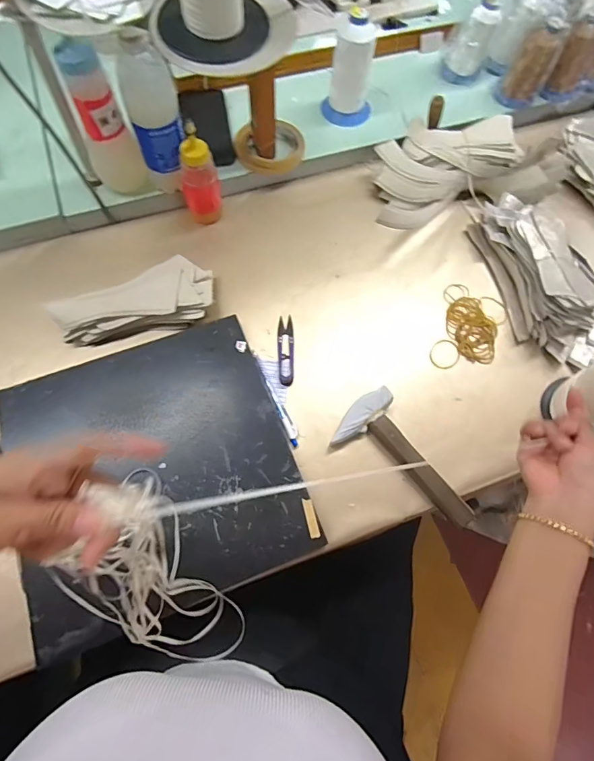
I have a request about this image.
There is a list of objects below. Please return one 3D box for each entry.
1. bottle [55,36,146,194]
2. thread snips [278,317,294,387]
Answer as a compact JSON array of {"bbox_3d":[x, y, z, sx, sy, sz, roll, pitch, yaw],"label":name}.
[{"bbox_3d":[-0.242,-0.321,0.524,0.058,0.154,0.058,-20,71,-10],"label":"bottle"},{"bbox_3d":[-0.014,-0.041,0.558,0.020,0.004,0.100,-1,69,-3],"label":"thread snips"}]

